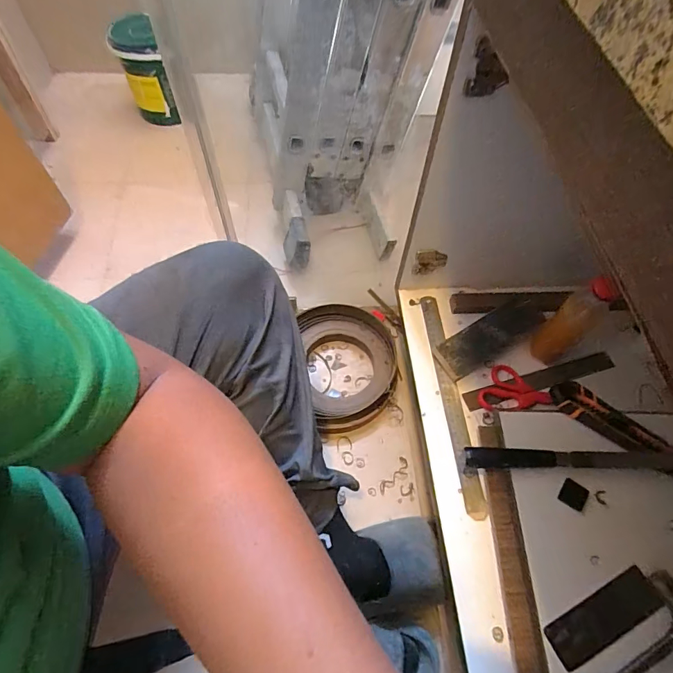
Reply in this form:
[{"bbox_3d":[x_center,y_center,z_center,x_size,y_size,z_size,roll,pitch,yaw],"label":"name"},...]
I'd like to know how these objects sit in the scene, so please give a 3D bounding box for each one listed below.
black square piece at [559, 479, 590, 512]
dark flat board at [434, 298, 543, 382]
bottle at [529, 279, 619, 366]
[{"bbox_3d":[0.285,0.190,0.510,0.030,0.007,0.028,29,63,14],"label":"black square piece"},{"bbox_3d":[0.238,-0.001,0.647,0.190,0.016,0.063,-29,80,-13],"label":"dark flat board"},{"bbox_3d":[0.322,-0.027,0.573,0.053,0.163,0.052,-35,66,-19],"label":"bottle"}]

